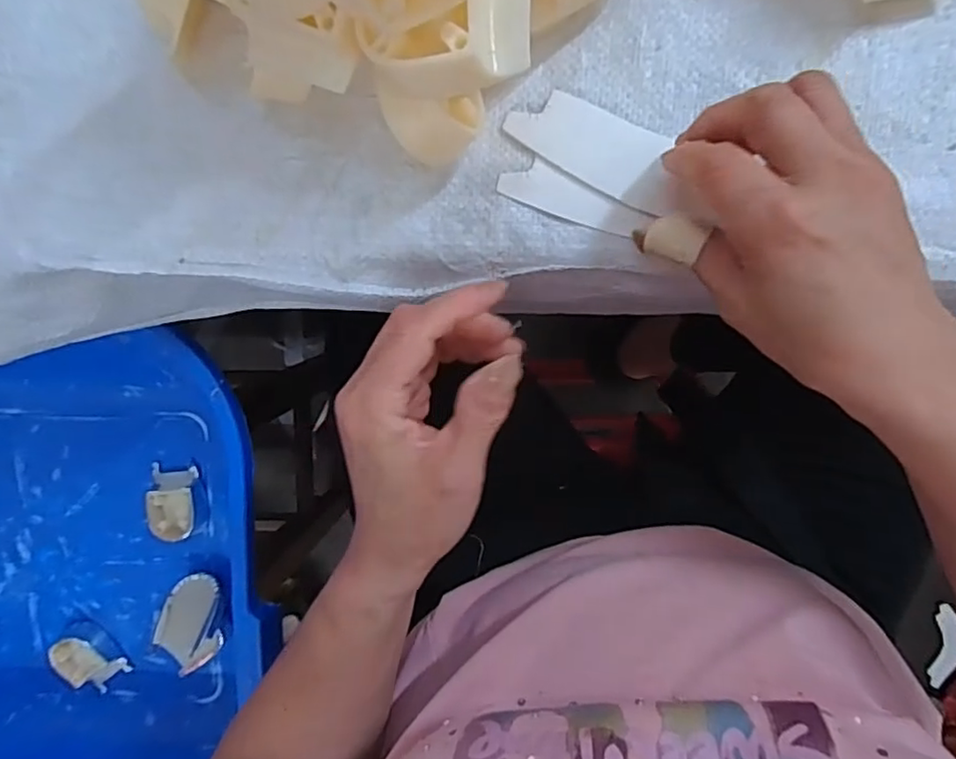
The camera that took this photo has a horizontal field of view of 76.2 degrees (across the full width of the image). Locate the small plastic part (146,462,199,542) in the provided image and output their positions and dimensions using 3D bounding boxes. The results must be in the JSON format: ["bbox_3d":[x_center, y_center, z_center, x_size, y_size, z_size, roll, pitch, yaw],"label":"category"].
[{"bbox_3d":[-0.286,0.115,0.570,0.042,0.021,0.065,0,96,5],"label":"small plastic part"}]

